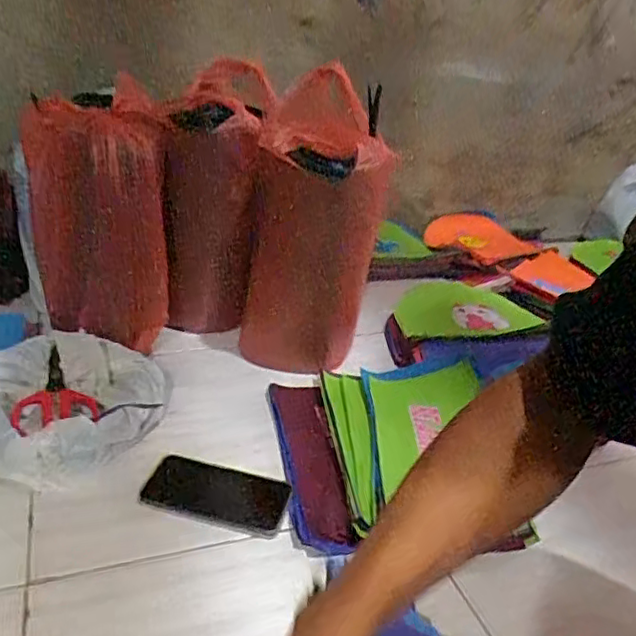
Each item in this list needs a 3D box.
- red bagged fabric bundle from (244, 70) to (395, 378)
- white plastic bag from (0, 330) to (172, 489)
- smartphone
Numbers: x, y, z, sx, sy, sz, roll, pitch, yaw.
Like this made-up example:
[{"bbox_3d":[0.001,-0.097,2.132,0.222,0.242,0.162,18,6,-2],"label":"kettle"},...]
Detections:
[{"bbox_3d":[-0.016,-0.088,1.010,0.185,0.559,0.193,8,58,5],"label":"red bagged fabric bundle"},{"bbox_3d":[-0.312,0.107,0.752,0.219,0.073,0.220,8,27,5],"label":"white plastic bag"},{"bbox_3d":[-0.114,0.196,0.693,0.158,0.009,0.076,10,27,8],"label":"smartphone"}]

